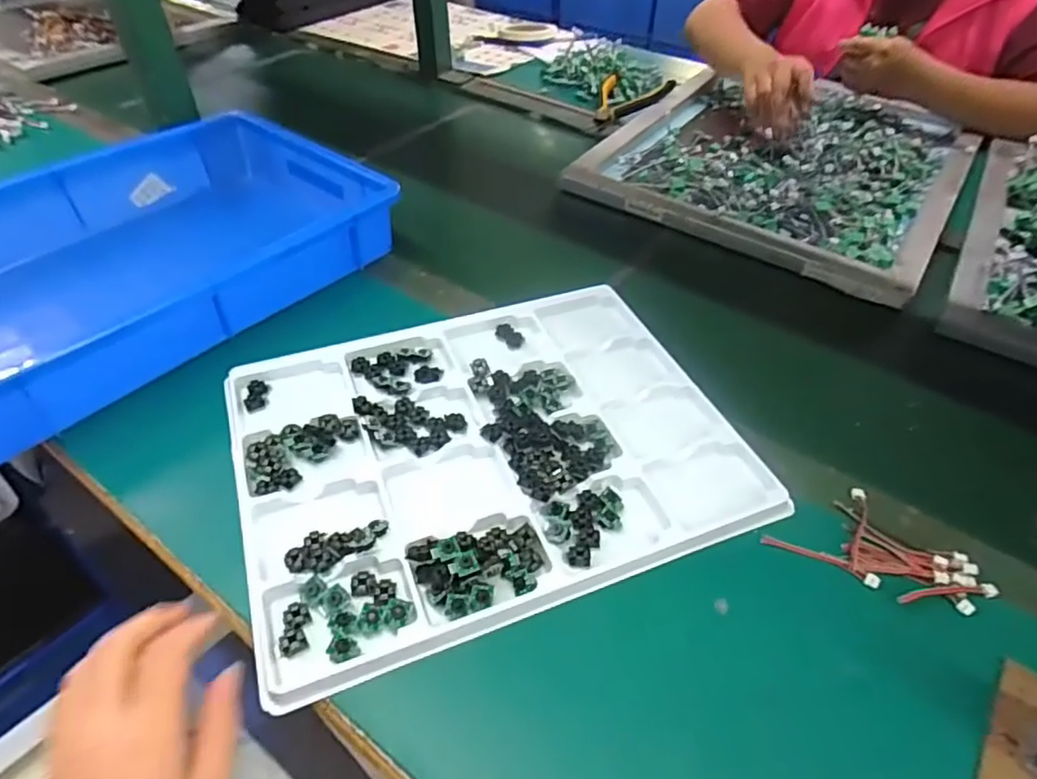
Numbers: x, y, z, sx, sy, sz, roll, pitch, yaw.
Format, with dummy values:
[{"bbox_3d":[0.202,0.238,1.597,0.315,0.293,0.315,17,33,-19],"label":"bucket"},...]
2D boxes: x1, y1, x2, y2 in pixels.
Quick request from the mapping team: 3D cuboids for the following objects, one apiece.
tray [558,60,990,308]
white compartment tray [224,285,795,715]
[{"bbox_3d":[0.361,-0.329,0.823,0.415,0.039,0.495,27,50,23],"label":"tray"},{"bbox_3d":[-0.024,0.036,0.480,0.360,0.031,0.281,-17,49,-15],"label":"white compartment tray"}]

